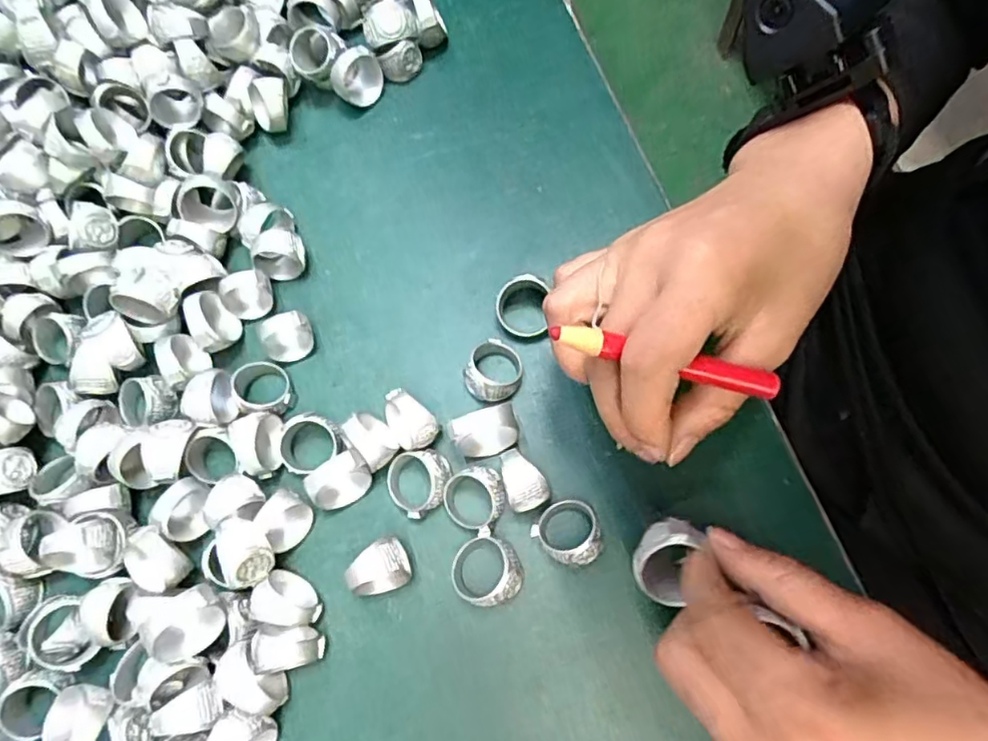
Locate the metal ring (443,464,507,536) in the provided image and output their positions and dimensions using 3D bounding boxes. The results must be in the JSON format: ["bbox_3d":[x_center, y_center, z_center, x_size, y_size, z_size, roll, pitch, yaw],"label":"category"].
[{"bbox_3d":[-0.007,0.053,0.247,0.025,0.016,0.027,-1,72,4],"label":"metal ring"}]

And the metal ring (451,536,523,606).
[{"bbox_3d":[-0.003,0.079,0.238,0.026,0.018,0.025,-1,72,4],"label":"metal ring"}]

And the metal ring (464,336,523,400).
[{"bbox_3d":[0.000,-0.001,0.264,0.024,0.016,0.029,15,74,9],"label":"metal ring"}]

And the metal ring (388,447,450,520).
[{"bbox_3d":[-0.031,0.047,0.252,0.026,0.015,0.027,-1,72,4],"label":"metal ring"}]

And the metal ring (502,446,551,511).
[{"bbox_3d":[0.012,0.045,0.246,0.016,0.018,0.025,-18,71,-1],"label":"metal ring"}]

